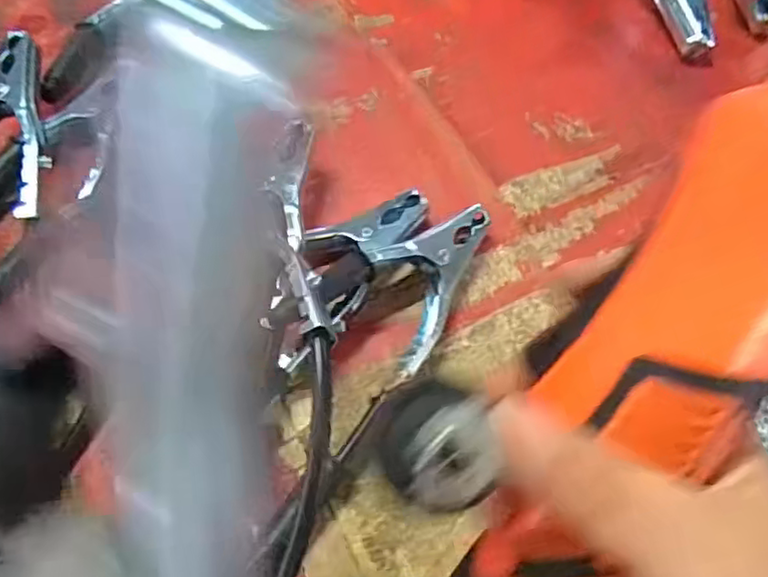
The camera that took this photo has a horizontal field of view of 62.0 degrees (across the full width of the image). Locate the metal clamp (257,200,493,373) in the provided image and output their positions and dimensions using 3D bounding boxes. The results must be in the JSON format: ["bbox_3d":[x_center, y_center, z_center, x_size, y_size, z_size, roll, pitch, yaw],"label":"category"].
[{"bbox_3d":[0.022,-0.012,0.372,0.064,0.045,0.113,31,68,14],"label":"metal clamp"}]

